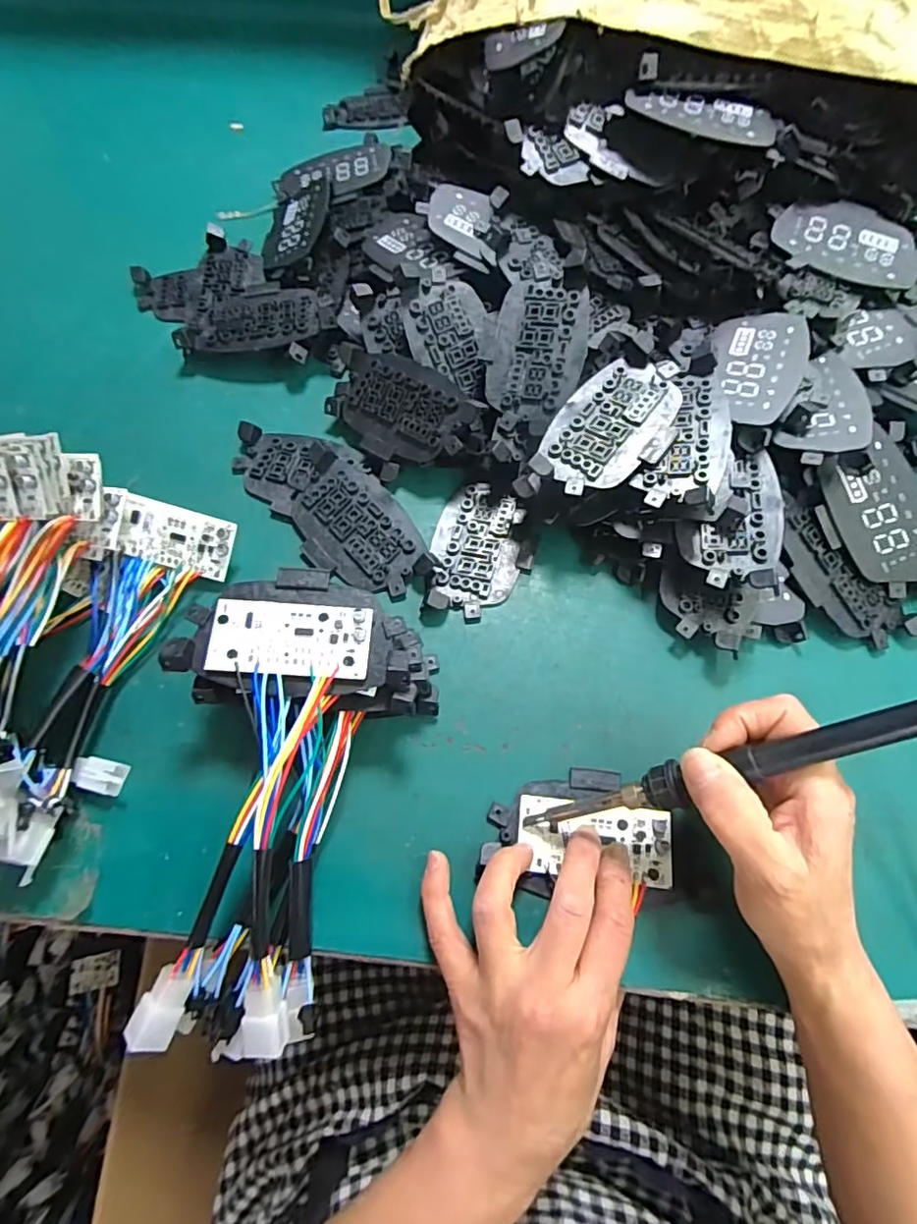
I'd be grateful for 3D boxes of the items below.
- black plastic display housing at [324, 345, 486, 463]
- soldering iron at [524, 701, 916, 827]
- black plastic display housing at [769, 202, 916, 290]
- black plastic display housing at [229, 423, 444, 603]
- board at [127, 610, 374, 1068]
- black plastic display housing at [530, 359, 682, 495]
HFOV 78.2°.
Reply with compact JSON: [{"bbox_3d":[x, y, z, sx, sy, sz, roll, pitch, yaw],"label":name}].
[{"bbox_3d":[-0.043,-0.142,0.394,0.113,0.018,0.066,38,97,19],"label":"black plastic display housing"},{"bbox_3d":[0.124,0.068,0.246,0.224,0.019,0.017,-29,63,31],"label":"soldering iron"},{"bbox_3d":[0.277,-0.264,0.405,0.101,0.015,0.060,12,67,5],"label":"black plastic display housing"},{"bbox_3d":[-0.087,-0.077,0.387,0.072,0.016,0.171,-39,72,-16],"label":"black plastic display housing"},{"bbox_3d":[-0.098,0.099,0.283,0.083,0.039,0.214,7,81,3],"label":"board"},{"bbox_3d":[0.094,-0.113,0.348,0.068,0.012,0.103,36,71,14],"label":"black plastic display housing"}]

